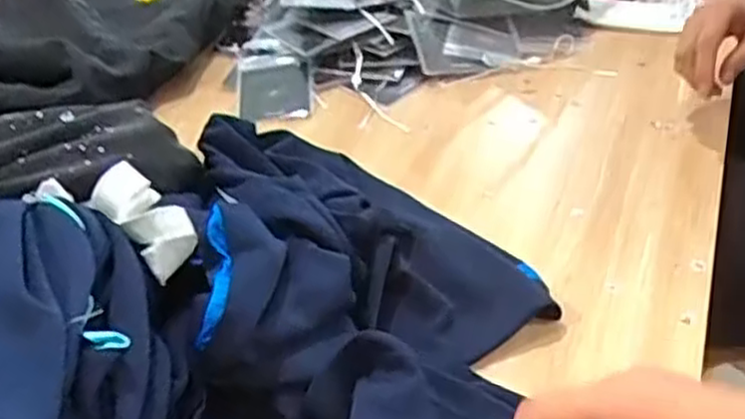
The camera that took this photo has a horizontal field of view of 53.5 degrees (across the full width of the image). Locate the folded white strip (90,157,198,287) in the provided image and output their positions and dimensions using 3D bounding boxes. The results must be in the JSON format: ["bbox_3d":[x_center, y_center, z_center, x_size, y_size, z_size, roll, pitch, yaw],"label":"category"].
[{"bbox_3d":[-0.159,0.006,0.511,0.045,0.036,0.088,-27,43,-23],"label":"folded white strip"}]

